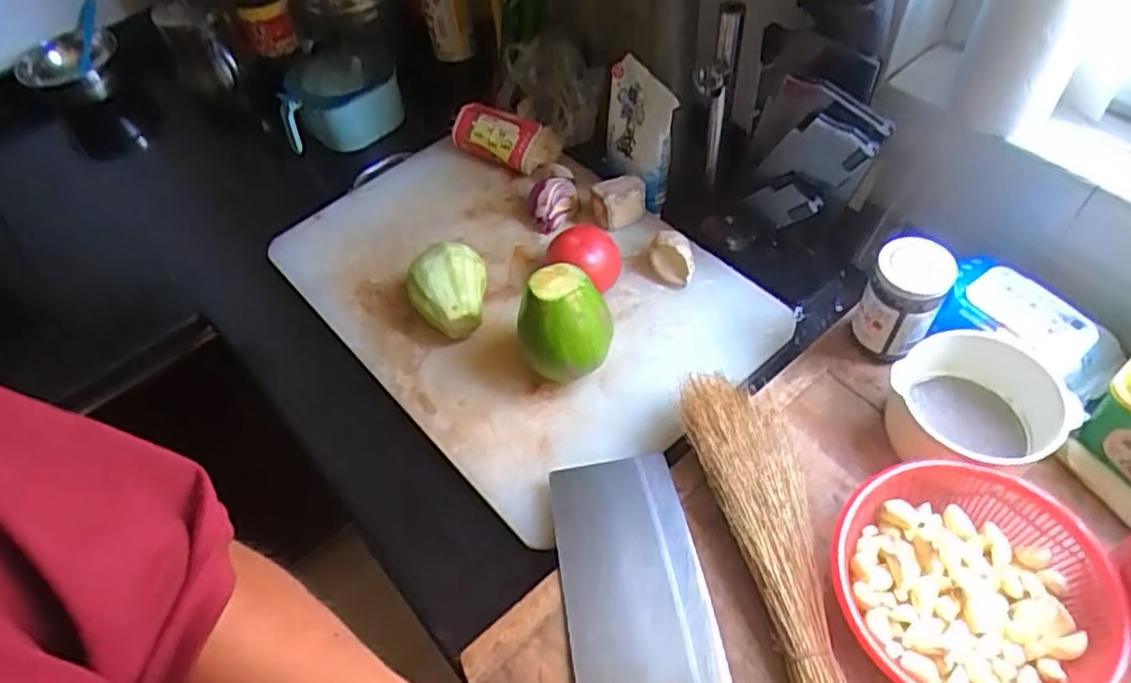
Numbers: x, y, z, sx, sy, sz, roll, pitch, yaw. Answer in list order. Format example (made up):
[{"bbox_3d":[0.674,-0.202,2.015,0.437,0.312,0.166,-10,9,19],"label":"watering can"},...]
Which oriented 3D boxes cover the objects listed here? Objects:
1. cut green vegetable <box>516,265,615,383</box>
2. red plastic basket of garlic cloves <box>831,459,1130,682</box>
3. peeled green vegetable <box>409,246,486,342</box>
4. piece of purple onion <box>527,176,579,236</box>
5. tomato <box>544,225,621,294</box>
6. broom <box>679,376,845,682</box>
[{"bbox_3d":[0.001,-0.011,0.640,0.066,0.100,0.066,-3,54,4],"label":"cut green vegetable"},{"bbox_3d":[0.278,0.173,0.494,0.165,0.058,0.168,-3,54,4],"label":"red plastic basket of garlic cloves"},{"bbox_3d":[-0.113,-0.048,0.704,0.079,0.067,0.079,-18,55,-7],"label":"peeled green vegetable"},{"bbox_3d":[-0.014,-0.155,0.793,0.054,0.039,0.056,-7,54,1],"label":"piece of purple onion"},{"bbox_3d":[0.021,-0.087,0.731,0.068,0.052,0.058,15,57,16],"label":"tomato"},{"bbox_3d":[0.167,0.162,0.522,0.080,0.040,0.339,-14,54,-5],"label":"broom"}]

